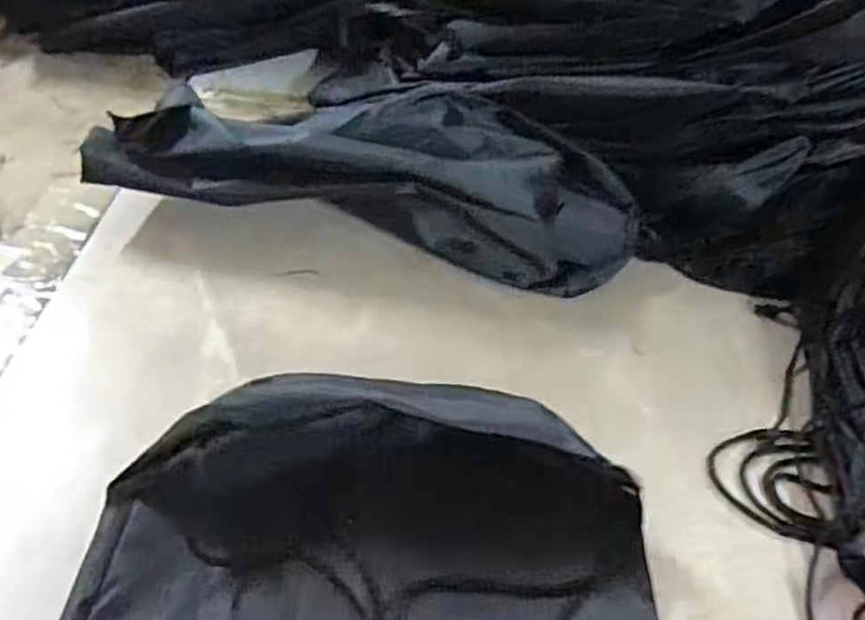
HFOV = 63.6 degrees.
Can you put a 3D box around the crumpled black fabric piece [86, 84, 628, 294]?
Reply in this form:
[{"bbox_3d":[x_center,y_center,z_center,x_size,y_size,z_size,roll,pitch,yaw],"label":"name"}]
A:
[{"bbox_3d":[-0.047,-0.109,0.582,0.437,0.095,0.149,8,41,-2],"label":"crumpled black fabric piece"}]

